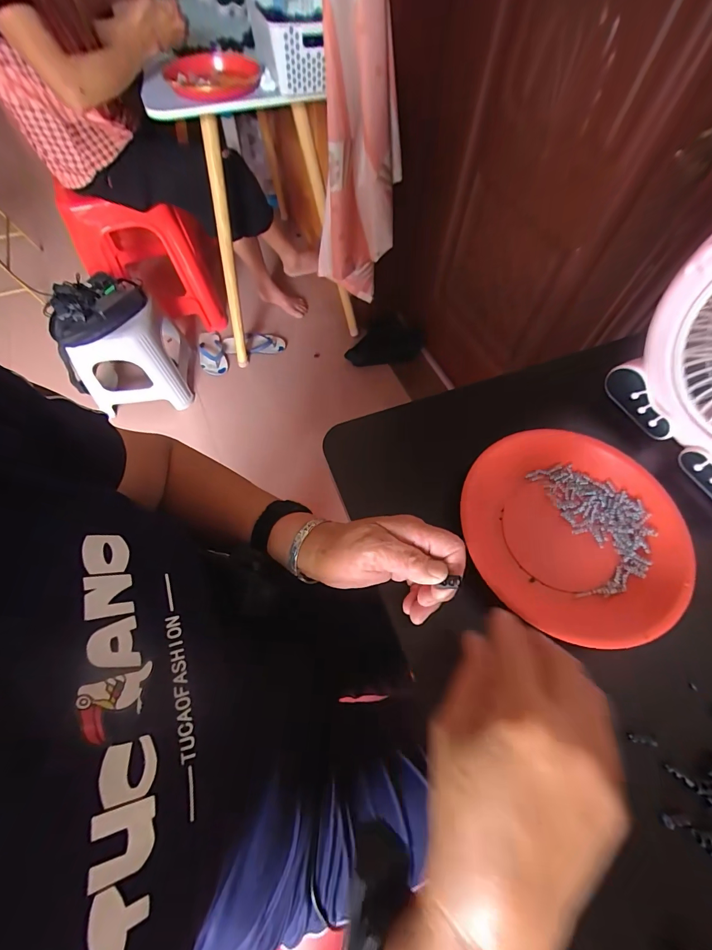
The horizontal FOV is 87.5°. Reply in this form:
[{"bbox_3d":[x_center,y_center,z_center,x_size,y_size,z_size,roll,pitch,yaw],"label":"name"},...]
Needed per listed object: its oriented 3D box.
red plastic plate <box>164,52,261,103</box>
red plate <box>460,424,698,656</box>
[{"bbox_3d":[-0.305,-0.858,0.796,0.197,0.033,0.235,-19,65,-10],"label":"red plastic plate"},{"bbox_3d":[0.199,0.045,0.342,0.192,0.030,0.185,0,63,-1],"label":"red plate"}]

